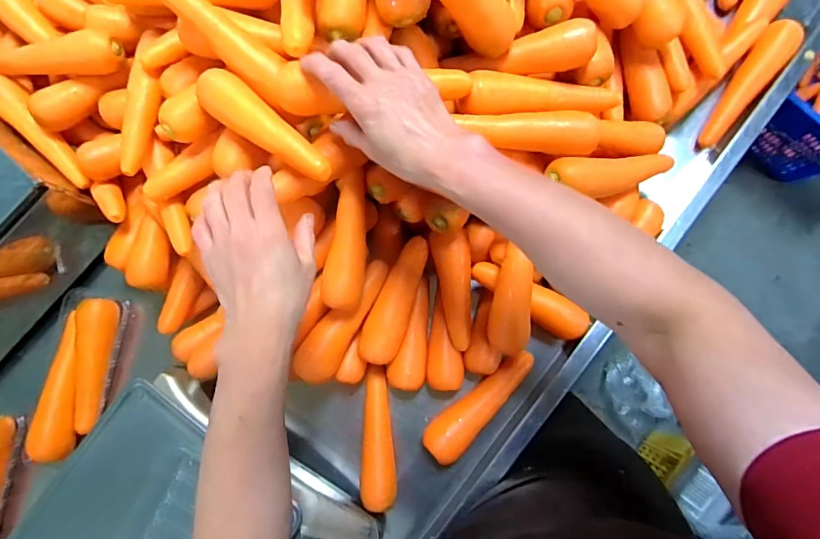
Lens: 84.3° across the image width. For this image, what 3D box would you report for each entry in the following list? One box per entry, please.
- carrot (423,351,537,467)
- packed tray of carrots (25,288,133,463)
[{"bbox_3d":[0.084,0.162,0.558,0.047,0.035,0.164,42,87,7],"label":"carrot"},{"bbox_3d":[-0.435,0.133,0.588,0.081,0.044,0.212,6,84,4],"label":"packed tray of carrots"}]

